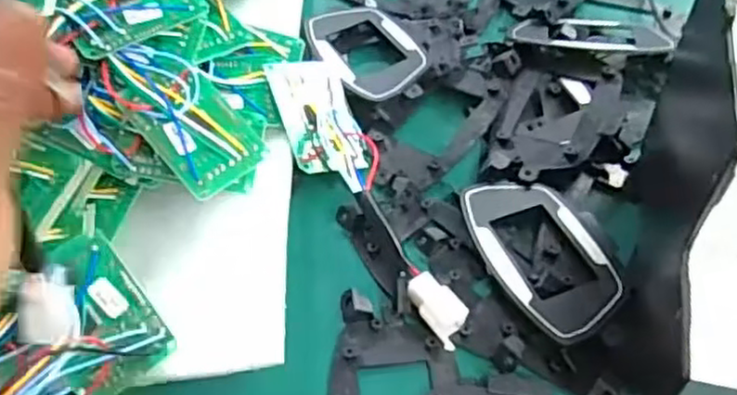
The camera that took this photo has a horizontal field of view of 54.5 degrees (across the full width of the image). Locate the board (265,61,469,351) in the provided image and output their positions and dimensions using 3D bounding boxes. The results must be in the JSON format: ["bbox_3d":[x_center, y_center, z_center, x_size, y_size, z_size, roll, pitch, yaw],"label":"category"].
[{"bbox_3d":[-0.008,-0.007,0.395,0.046,0.039,0.195,-19,50,-10],"label":"board"}]

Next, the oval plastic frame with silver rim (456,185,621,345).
[{"bbox_3d":[0.091,0.028,0.372,0.062,0.012,0.101,-19,53,-11],"label":"oval plastic frame with silver rim"}]

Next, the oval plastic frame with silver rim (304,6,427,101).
[{"bbox_3d":[0.000,-0.094,0.472,0.058,0.015,0.100,-25,54,-15],"label":"oval plastic frame with silver rim"}]

